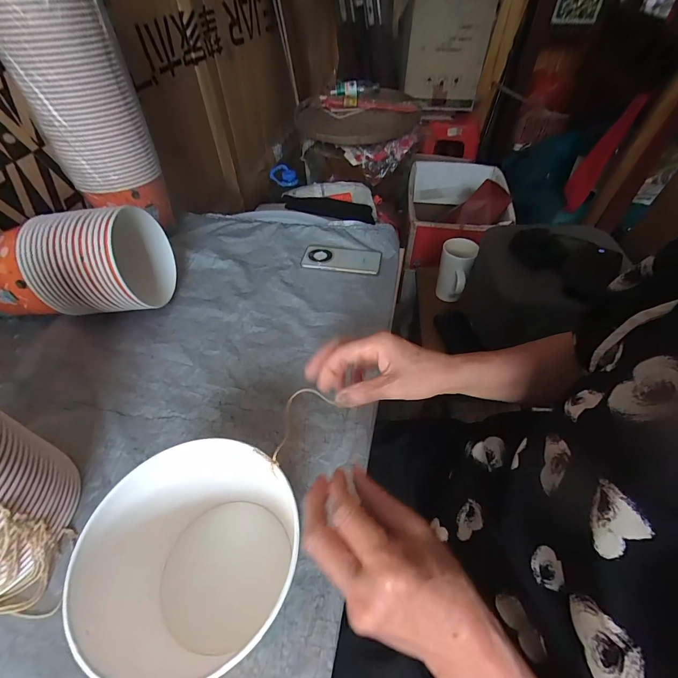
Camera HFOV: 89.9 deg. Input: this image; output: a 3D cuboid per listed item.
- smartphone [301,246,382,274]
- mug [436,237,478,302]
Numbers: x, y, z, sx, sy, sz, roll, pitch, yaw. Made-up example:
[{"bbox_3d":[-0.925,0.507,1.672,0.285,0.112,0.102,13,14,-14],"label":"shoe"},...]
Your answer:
[{"bbox_3d":[0.006,-0.173,0.719,0.161,0.007,0.082,6,48,6],"label":"smartphone"},{"bbox_3d":[0.289,-0.166,0.861,0.076,0.144,0.094,18,51,17],"label":"mug"}]

